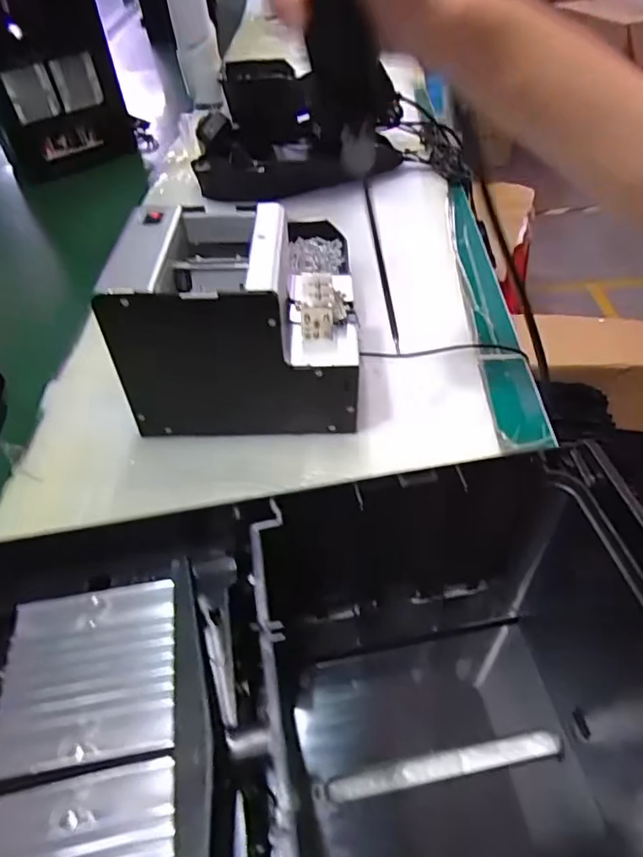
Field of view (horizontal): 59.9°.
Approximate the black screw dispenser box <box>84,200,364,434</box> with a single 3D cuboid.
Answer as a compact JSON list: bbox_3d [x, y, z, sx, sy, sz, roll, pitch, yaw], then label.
[{"bbox_3d":[-0.063,-0.085,0.456,0.178,0.138,0.124,-2,46,1],"label":"black screw dispenser box"}]

